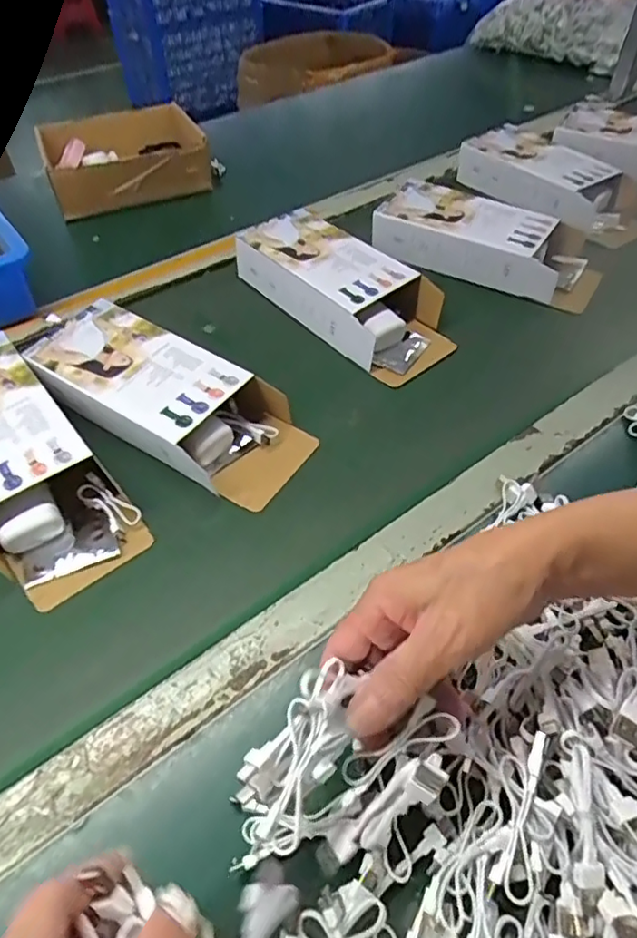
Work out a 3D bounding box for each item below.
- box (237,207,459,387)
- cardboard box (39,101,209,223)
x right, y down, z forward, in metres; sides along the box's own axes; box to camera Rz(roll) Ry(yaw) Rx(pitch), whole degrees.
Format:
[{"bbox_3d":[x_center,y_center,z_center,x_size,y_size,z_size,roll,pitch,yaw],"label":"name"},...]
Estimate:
[{"bbox_3d":[0.027,-0.191,0.609,0.102,0.058,0.253,-33,57,-27],"label":"box"},{"bbox_3d":[-0.280,-0.453,0.828,0.219,0.064,0.205,-13,50,-13],"label":"cardboard box"}]

